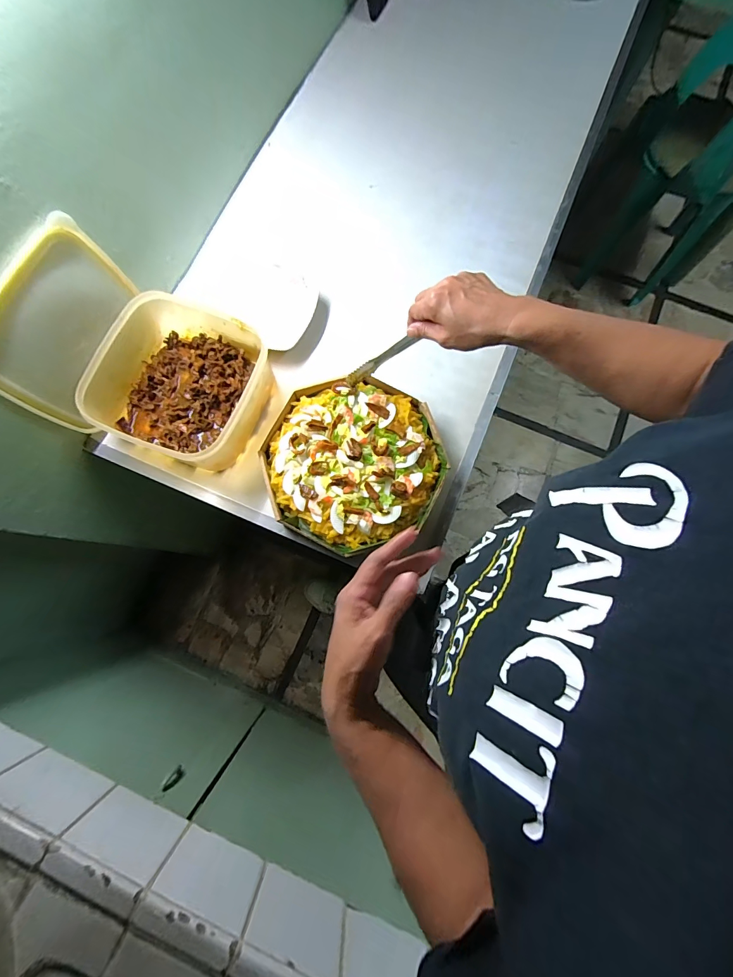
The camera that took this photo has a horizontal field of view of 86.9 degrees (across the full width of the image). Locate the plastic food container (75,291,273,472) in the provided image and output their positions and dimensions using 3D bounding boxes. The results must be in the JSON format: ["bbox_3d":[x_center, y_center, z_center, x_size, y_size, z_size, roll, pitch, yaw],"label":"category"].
[{"bbox_3d":[-0.264,-0.149,0.560,0.221,0.089,0.207,17,78,3],"label":"plastic food container"}]

